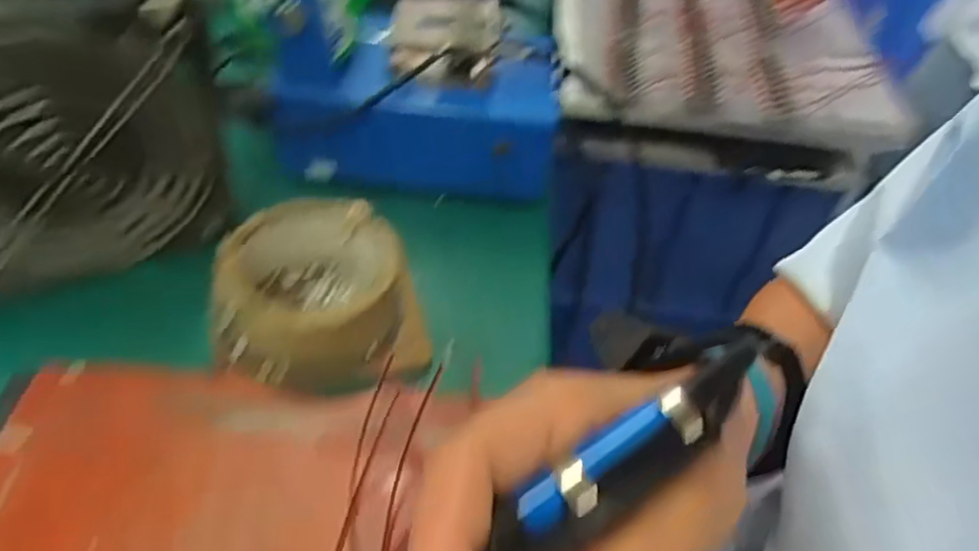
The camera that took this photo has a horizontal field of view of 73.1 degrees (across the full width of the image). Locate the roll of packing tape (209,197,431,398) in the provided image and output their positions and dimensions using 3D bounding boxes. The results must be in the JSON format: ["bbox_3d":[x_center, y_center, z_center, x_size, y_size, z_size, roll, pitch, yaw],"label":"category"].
[{"bbox_3d":[-0.097,0.009,0.349,0.093,0.049,0.094,-19,50,-24],"label":"roll of packing tape"}]

